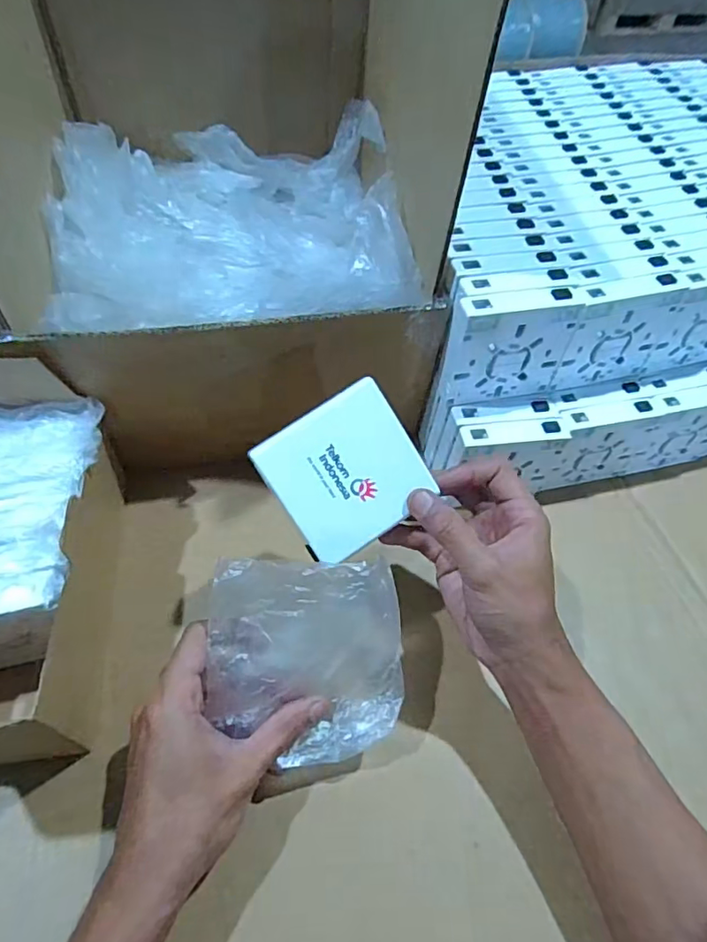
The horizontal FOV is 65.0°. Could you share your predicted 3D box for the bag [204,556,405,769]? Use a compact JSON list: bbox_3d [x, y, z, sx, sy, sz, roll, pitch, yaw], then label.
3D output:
[{"bbox_3d":[-0.028,0.110,0.334,0.112,0.121,0.032,2,11,-10],"label":"bag"}]

